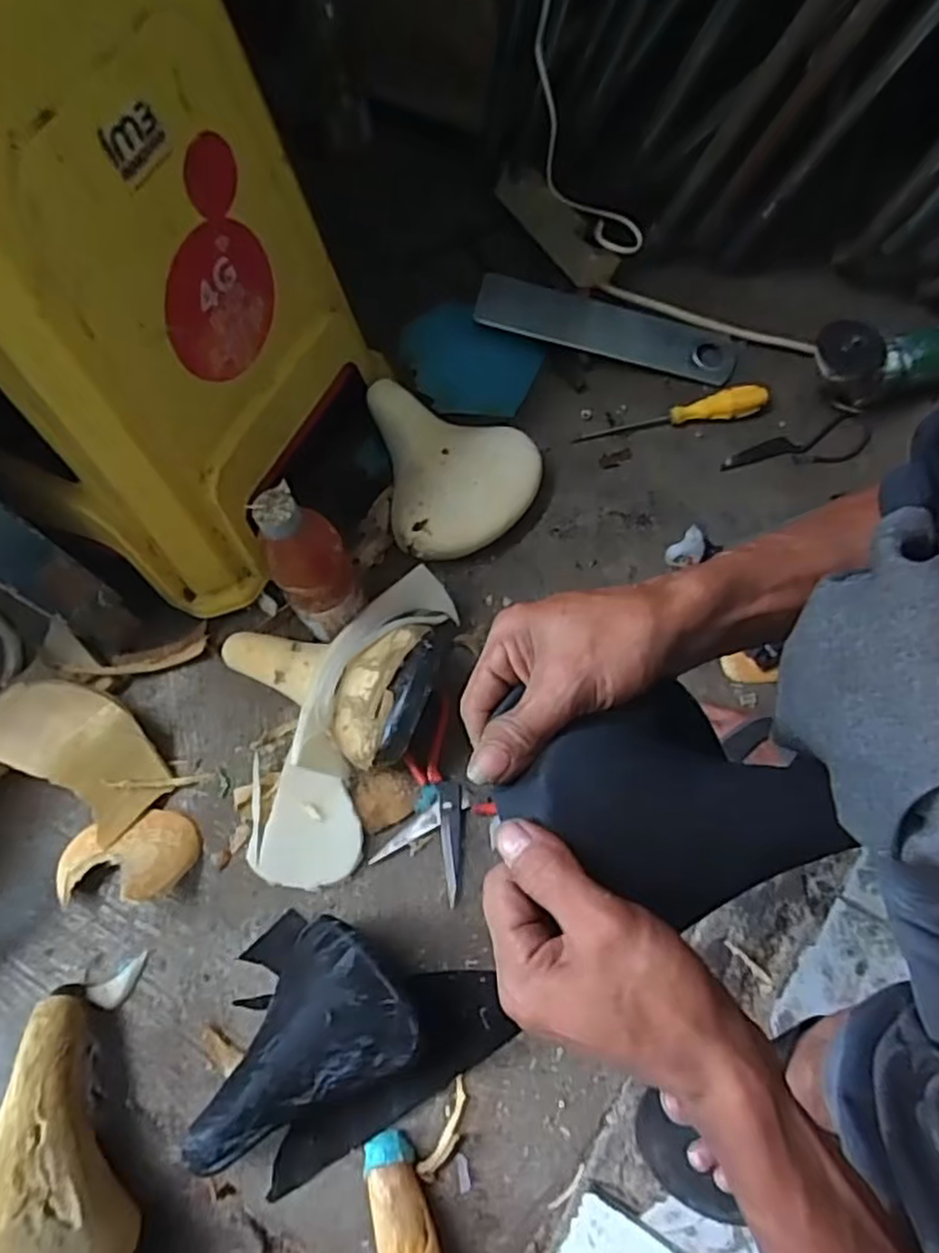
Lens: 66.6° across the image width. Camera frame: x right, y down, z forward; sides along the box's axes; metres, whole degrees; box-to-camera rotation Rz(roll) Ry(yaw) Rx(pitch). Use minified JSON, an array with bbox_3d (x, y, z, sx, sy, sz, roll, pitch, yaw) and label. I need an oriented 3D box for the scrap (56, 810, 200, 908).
[{"bbox_3d":[-0.310,0.205,0.640,0.125,0.049,0.081,-3,66,1],"label":"scrap"}]

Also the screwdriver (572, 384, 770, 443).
[{"bbox_3d":[0.229,-0.242,0.810,0.219,0.029,0.024,-9,66,-2],"label":"screwdriver"}]

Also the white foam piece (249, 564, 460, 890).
[{"bbox_3d":[-0.114,0.084,0.655,0.113,0.083,0.313,20,83,11],"label":"white foam piece"}]

